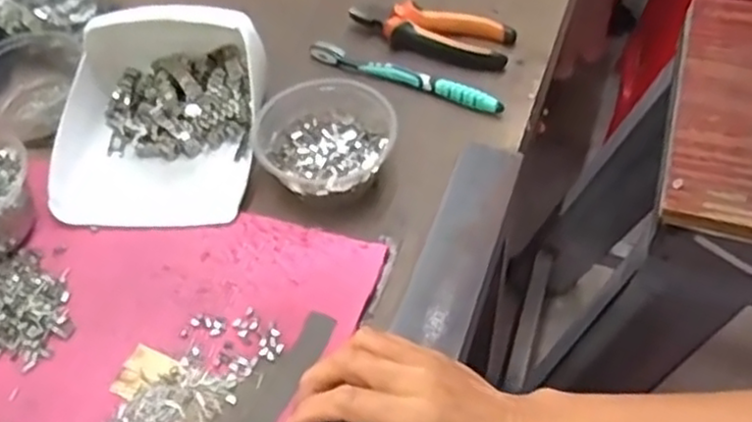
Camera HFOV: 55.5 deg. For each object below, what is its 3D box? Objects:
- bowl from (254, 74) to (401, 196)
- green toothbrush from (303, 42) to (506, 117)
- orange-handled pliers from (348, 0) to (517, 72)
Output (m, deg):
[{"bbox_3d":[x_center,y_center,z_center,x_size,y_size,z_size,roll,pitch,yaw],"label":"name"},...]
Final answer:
[{"bbox_3d":[-0.040,-0.055,0.550,0.103,0.052,0.098,-2,52,2],"label":"bowl"},{"bbox_3d":[0.024,-0.121,0.629,0.185,0.012,0.018,21,56,19],"label":"green toothbrush"},{"bbox_3d":[0.050,-0.164,0.656,0.147,0.022,0.051,14,54,14],"label":"orange-handled pliers"}]

